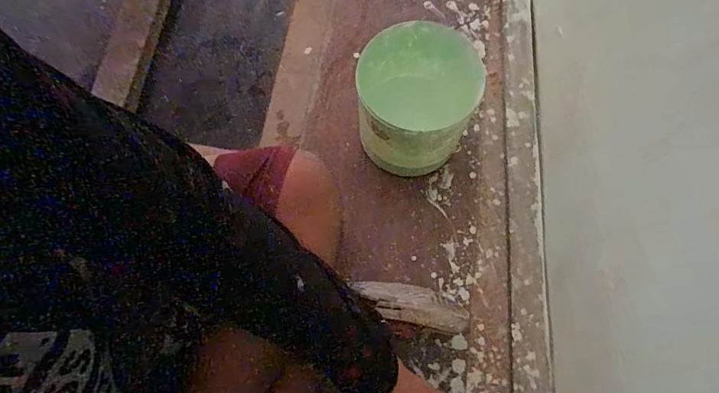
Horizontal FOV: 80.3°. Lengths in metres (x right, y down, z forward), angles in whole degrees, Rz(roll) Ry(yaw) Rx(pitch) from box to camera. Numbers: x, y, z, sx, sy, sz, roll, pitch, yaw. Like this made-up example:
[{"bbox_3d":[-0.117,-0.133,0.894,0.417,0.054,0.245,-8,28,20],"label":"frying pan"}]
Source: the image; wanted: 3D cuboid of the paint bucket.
[{"bbox_3d":[0.080,-0.124,0.599,0.150,0.153,0.157,0,72,0],"label":"paint bucket"}]

